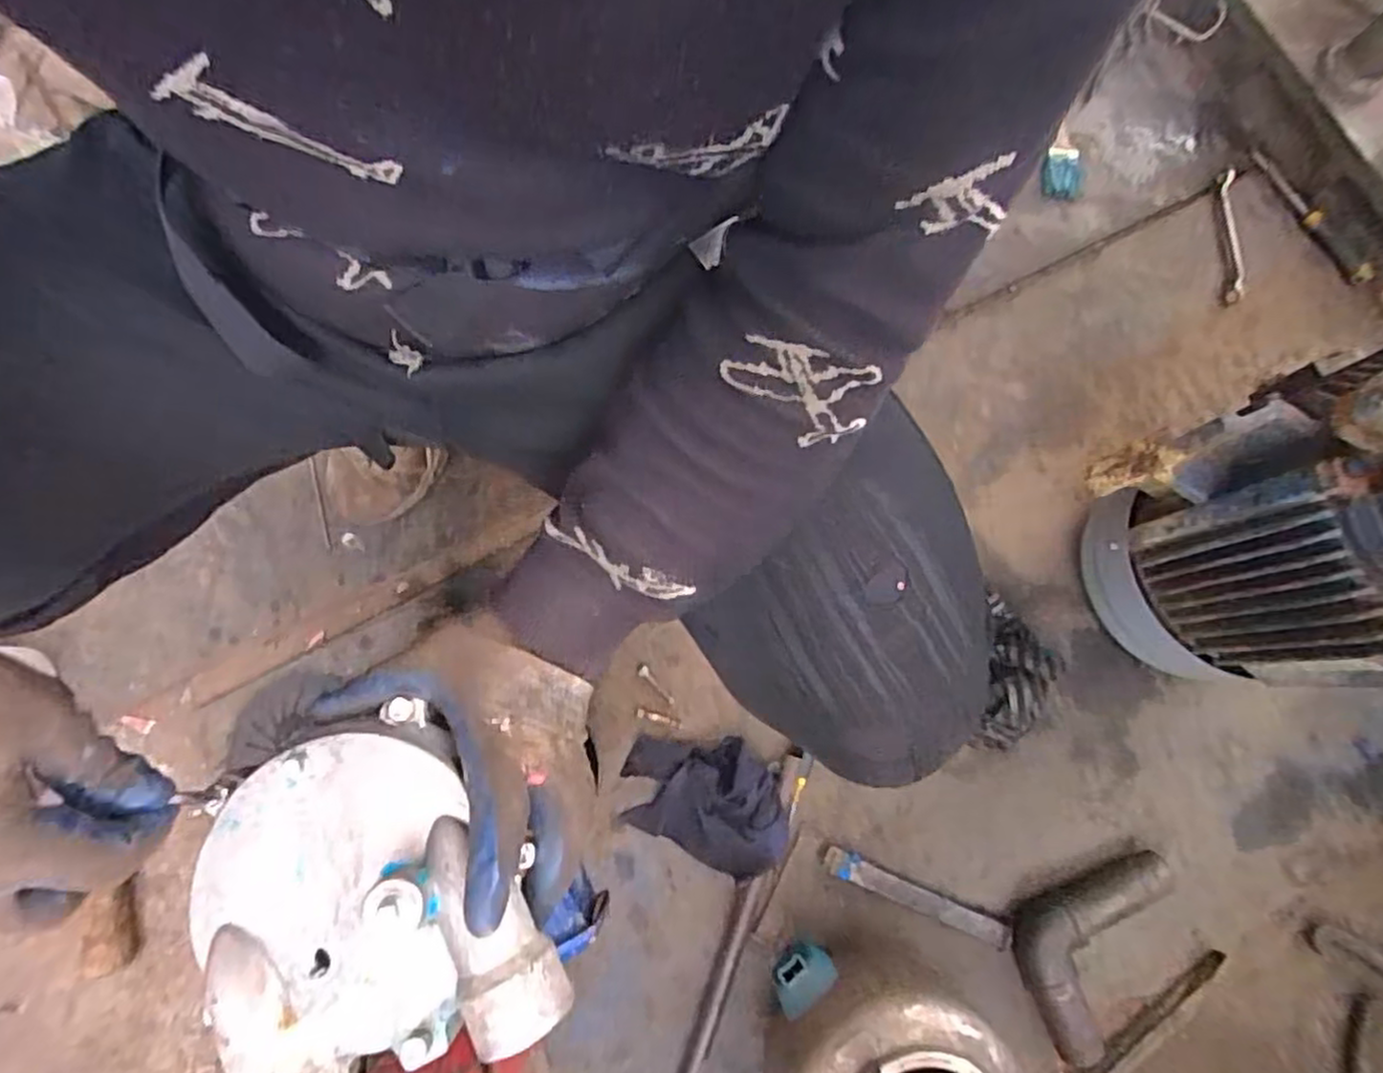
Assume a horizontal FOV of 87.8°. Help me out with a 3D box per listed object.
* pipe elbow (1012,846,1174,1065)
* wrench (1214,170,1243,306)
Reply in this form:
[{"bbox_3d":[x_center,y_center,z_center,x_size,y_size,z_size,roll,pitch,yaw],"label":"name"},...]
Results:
[{"bbox_3d":[0.404,0.416,0.759,0.111,0.049,0.223,33,79,6],"label":"pipe elbow"},{"bbox_3d":[0.696,-0.388,0.924,0.031,0.015,0.187,3,78,-1],"label":"wrench"}]

